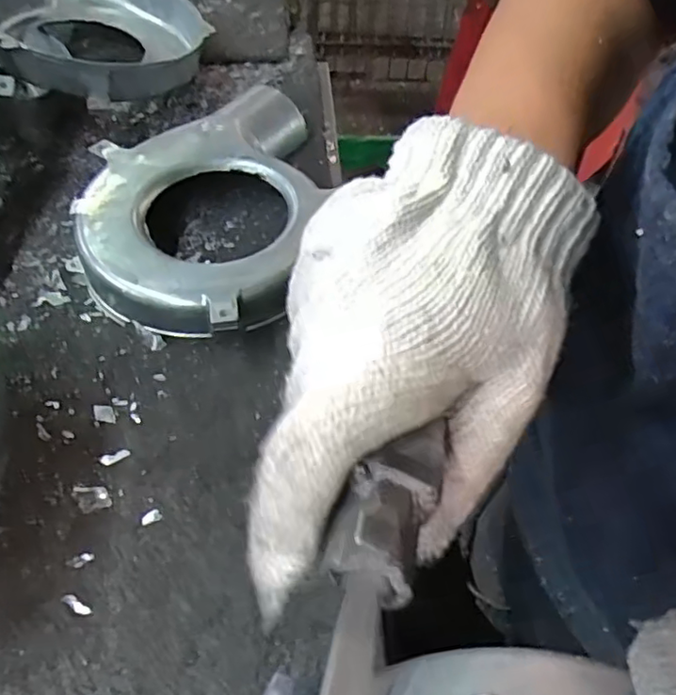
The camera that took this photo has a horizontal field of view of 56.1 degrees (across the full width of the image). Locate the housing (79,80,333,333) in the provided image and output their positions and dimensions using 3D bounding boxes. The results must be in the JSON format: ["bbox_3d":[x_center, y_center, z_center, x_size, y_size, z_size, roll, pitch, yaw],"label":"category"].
[{"bbox_3d":[-0.075,-0.083,0.380,0.143,0.037,0.196,-7,52,-6],"label":"housing"}]

